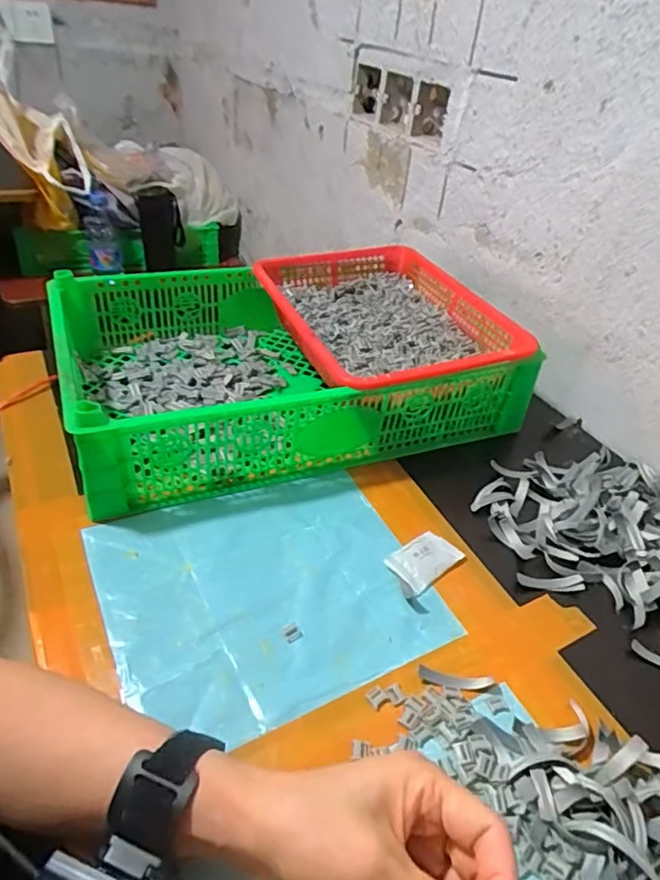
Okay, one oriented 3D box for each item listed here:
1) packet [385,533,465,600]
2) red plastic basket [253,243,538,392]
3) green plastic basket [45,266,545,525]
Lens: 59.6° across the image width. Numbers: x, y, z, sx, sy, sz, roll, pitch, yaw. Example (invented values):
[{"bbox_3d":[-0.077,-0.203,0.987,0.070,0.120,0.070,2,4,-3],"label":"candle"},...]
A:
[{"bbox_3d":[0.079,0.104,0.491,0.072,0.010,0.039,-24,47,-34],"label":"packet"},{"bbox_3d":[0.060,-0.136,0.675,0.239,0.069,0.301,-10,40,-22],"label":"red plastic basket"},{"bbox_3d":[-0.050,-0.093,0.647,0.455,0.105,0.289,-11,41,-23],"label":"green plastic basket"}]

